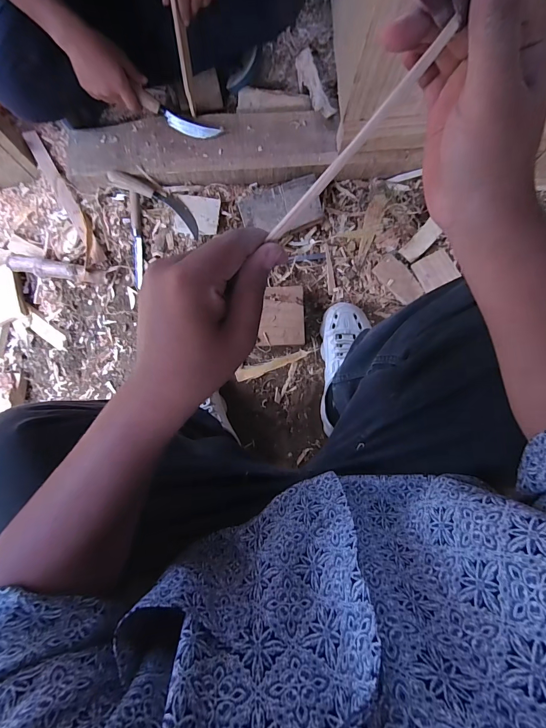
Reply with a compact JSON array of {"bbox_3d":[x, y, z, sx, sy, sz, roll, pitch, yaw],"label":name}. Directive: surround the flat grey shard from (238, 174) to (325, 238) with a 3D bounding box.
[{"bbox_3d":[0.018,-0.319,0.733,0.160,0.022,0.092,-22,98,4],"label":"flat grey shard"}]

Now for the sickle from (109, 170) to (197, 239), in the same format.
[{"bbox_3d":[-0.232,-0.334,0.725,0.206,0.041,0.049,33,88,-2],"label":"sickle"}]

